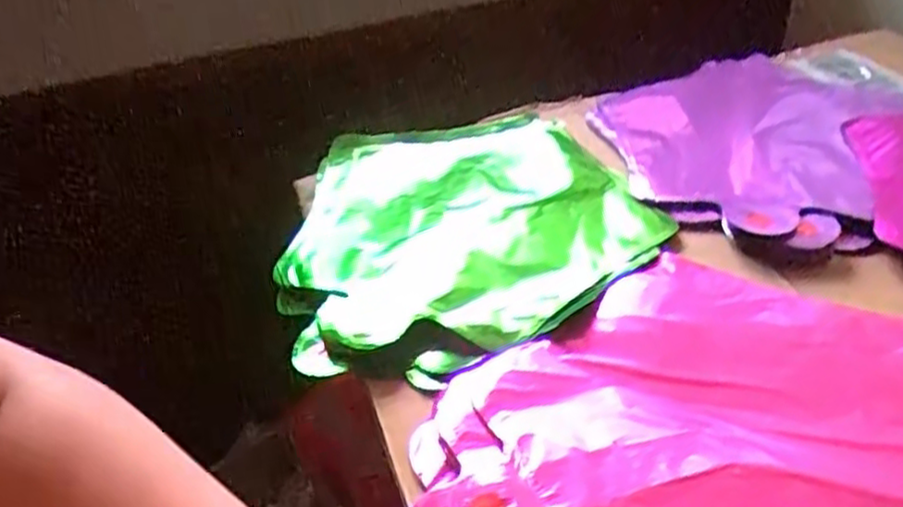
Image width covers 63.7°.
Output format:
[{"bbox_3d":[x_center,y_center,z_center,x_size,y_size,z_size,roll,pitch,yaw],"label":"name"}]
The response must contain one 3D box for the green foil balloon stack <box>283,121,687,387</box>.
[{"bbox_3d":[0.003,-0.018,0.497,0.251,0.038,0.250,-21,41,-19],"label":"green foil balloon stack"}]

